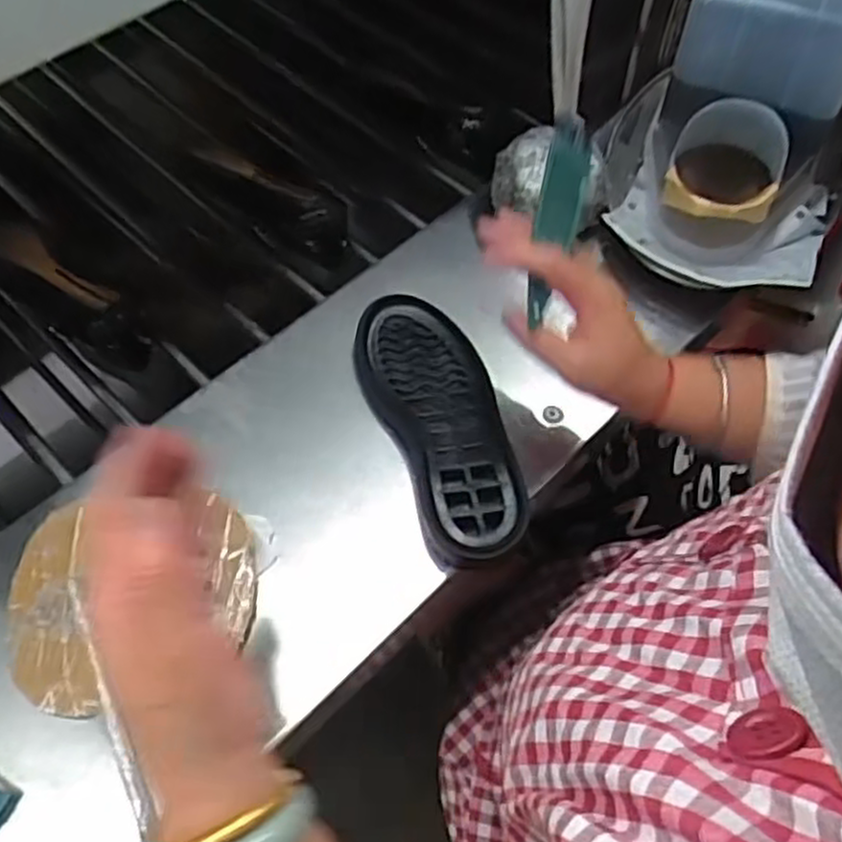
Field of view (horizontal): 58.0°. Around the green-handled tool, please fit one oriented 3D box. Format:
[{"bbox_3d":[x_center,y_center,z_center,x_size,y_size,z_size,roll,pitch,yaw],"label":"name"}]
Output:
[{"bbox_3d":[0.087,-0.130,0.480,0.029,0.022,0.131,12,86,4],"label":"green-handled tool"}]

